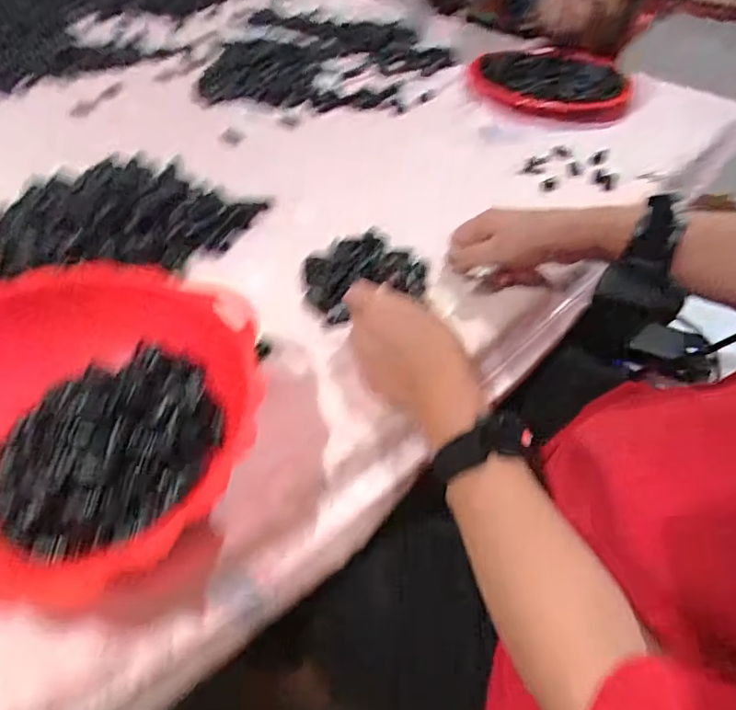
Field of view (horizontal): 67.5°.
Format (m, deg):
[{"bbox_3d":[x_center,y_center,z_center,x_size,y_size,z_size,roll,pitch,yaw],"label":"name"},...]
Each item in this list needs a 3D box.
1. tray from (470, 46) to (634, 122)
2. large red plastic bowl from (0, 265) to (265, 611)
[{"bbox_3d":[0.305,-0.471,0.931,0.265,0.041,0.264,5,46,2],"label":"tray"},{"bbox_3d":[-0.212,0.044,0.374,0.257,0.076,0.225,5,46,2],"label":"large red plastic bowl"}]

